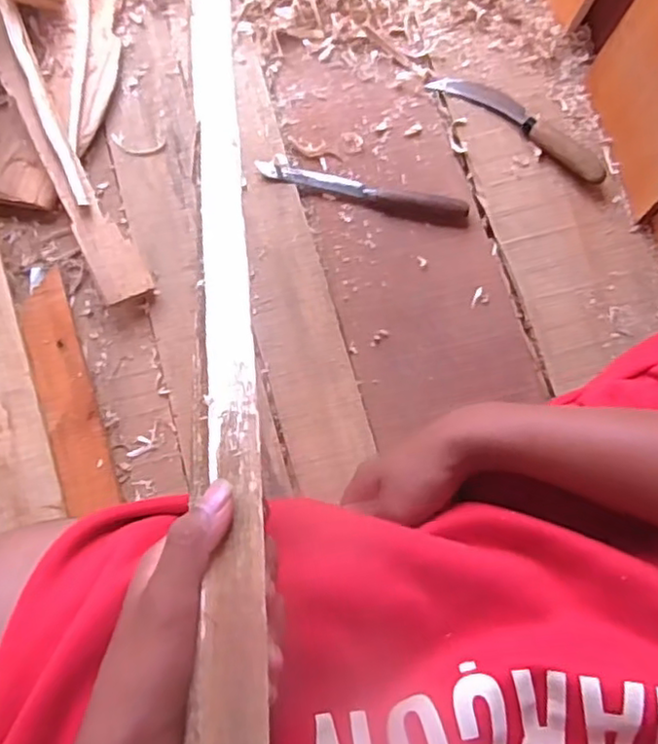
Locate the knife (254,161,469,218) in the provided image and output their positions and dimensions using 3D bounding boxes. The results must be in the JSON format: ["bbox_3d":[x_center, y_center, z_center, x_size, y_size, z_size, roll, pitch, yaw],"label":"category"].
[{"bbox_3d":[0.035,-0.187,0.675,0.218,0.014,0.019,13,76,2],"label":"knife"}]

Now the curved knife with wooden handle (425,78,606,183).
[{"bbox_3d":[0.207,-0.269,0.689,0.204,0.025,0.045,35,78,7],"label":"curved knife with wooden handle"}]

